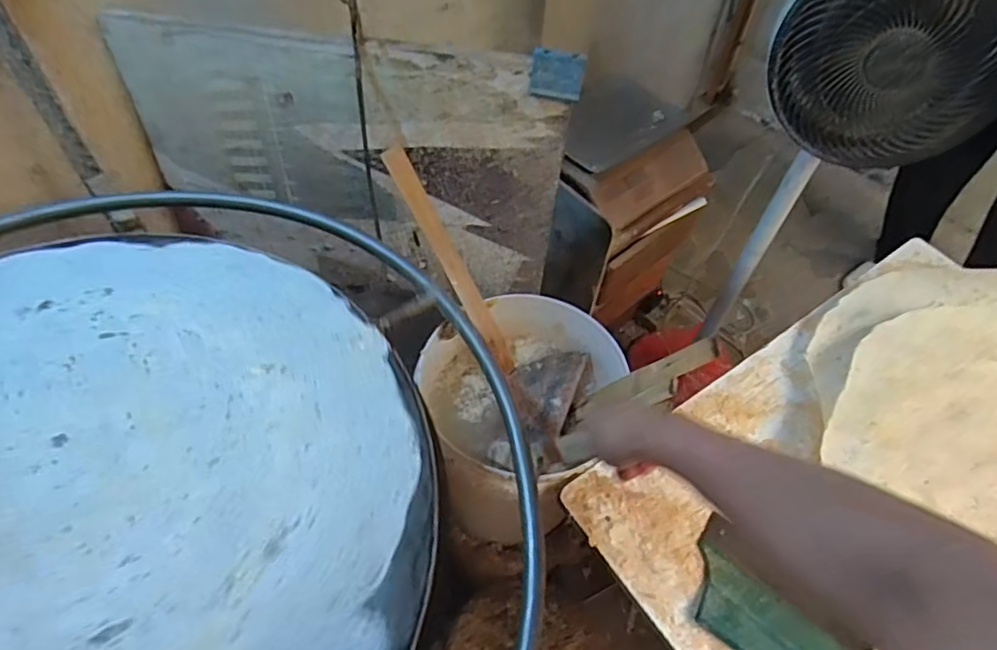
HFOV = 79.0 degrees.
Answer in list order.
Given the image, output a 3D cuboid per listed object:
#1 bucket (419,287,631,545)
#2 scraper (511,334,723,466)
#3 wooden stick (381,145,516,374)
[{"bbox_3d":[0.024,0.146,0.906,0.273,0.278,0.279,2,55,-3],"label":"bucket"},{"bbox_3d":[0.145,0.068,0.808,0.087,0.298,0.125,41,53,-23],"label":"scraper"},{"bbox_3d":[-0.058,-0.076,0.837,0.017,0.355,0.030,8,44,49],"label":"wooden stick"}]

